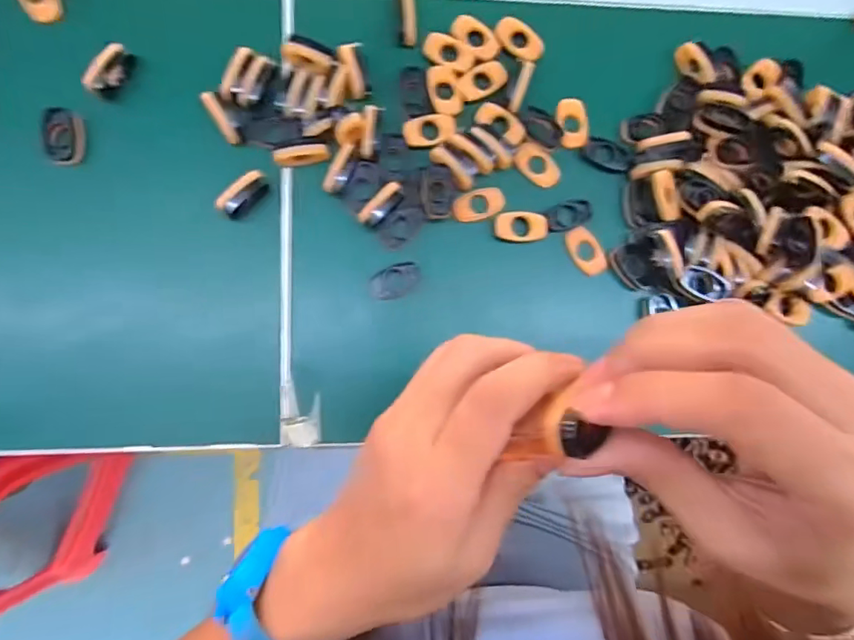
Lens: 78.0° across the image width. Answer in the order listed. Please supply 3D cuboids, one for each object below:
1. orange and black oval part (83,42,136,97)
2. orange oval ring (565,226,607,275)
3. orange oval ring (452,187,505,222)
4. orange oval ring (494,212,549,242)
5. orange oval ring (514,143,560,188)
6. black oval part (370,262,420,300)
[{"bbox_3d":[-0.193,-0.152,0.322,0.009,0.020,0.033,33,84,-2],"label":"orange and black oval part"},{"bbox_3d":[0.106,-0.046,0.351,0.021,0.005,0.034,-27,89,-6],"label":"orange oval ring"},{"bbox_3d":[0.034,-0.075,0.344,0.035,0.006,0.019,-17,88,-6],"label":"orange oval ring"},{"bbox_3d":[0.062,-0.061,0.343,0.033,0.008,0.019,1,87,-5],"label":"orange oval ring"},{"bbox_3d":[0.074,-0.104,0.351,0.033,0.006,0.020,42,84,-2],"label":"orange oval ring"},{"bbox_3d":[-0.020,-0.025,0.335,0.032,0.008,0.018,-22,89,-6],"label":"black oval part"}]

